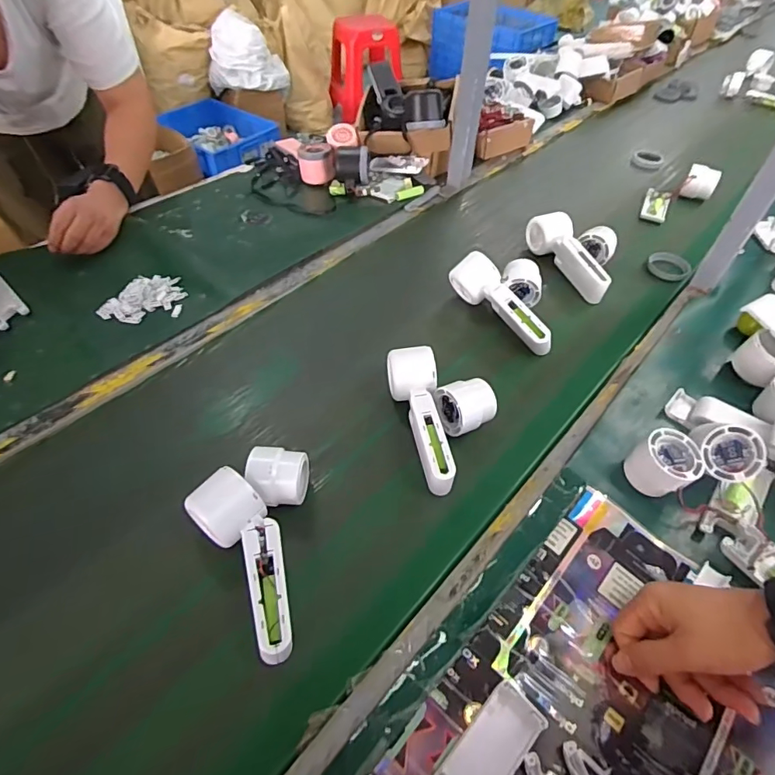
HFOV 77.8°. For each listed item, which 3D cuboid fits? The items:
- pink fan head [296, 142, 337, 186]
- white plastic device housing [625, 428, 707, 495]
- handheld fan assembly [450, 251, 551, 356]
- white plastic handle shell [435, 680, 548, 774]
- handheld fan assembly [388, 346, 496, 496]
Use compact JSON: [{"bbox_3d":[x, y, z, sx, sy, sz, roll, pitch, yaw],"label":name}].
[{"bbox_3d":[-0.124,-0.393,0.845,0.062,0.050,0.062,-1,49,-3],"label":"pink fan head"},{"bbox_3d":[0.268,0.075,0.465,0.054,0.044,0.054,-33,57,-27],"label":"white plastic device housing"},{"bbox_3d":[0.175,-0.121,0.635,0.107,0.065,0.154,-29,56,-24],"label":"handheld fan assembly"},{"bbox_3d":[0.065,0.256,0.326,0.039,0.011,0.106,36,57,26],"label":"white plastic handle shell"},{"bbox_3d":[0.064,0.027,0.516,0.093,0.060,0.157,-13,50,-13],"label":"handheld fan assembly"}]

